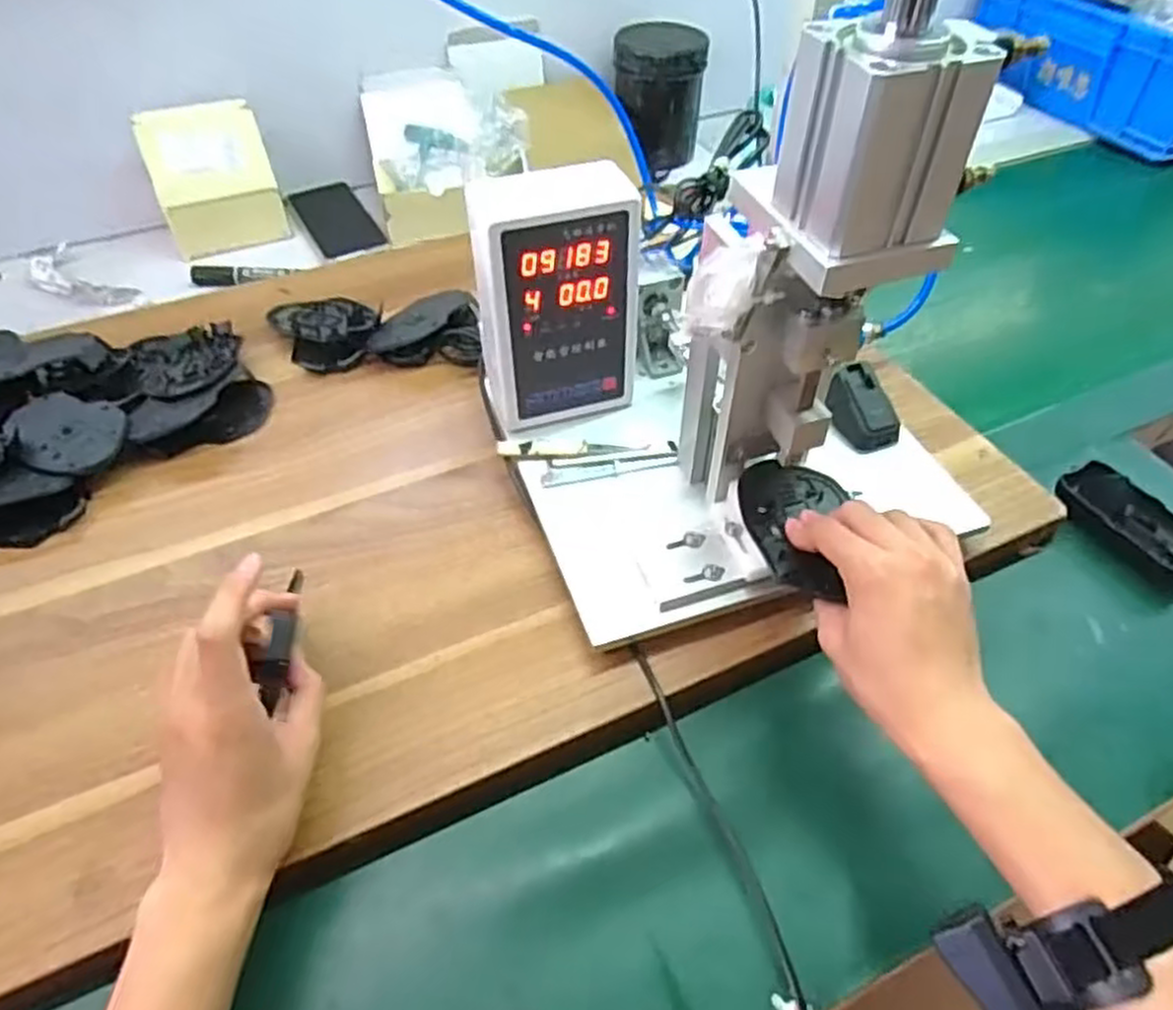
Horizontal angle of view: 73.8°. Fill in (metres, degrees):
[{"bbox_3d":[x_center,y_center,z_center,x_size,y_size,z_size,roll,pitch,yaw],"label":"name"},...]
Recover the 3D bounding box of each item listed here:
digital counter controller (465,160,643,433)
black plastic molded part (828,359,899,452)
[{"bbox_3d":[-0.023,-0.146,0.573,0.112,0.178,0.063,-16,51,-13],"label":"digital counter controller"},{"bbox_3d":[0.213,-0.076,0.606,0.044,0.034,0.064,-17,52,-14],"label":"black plastic molded part"}]

